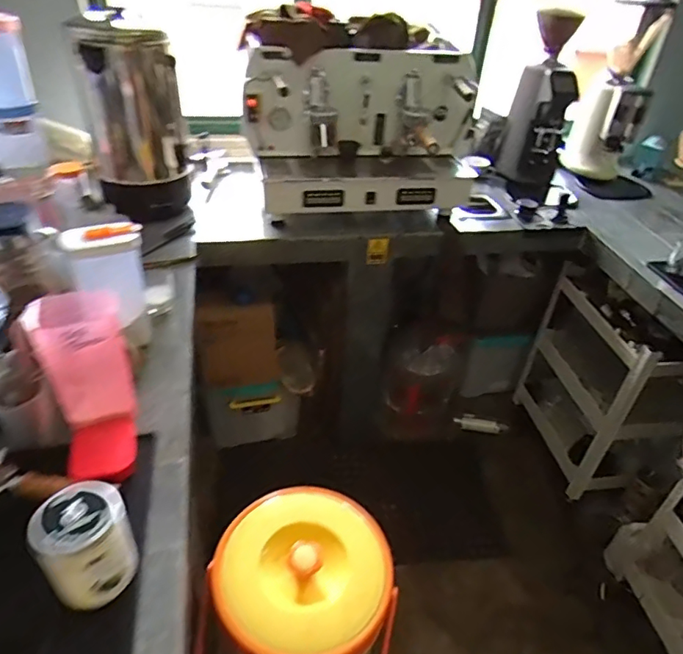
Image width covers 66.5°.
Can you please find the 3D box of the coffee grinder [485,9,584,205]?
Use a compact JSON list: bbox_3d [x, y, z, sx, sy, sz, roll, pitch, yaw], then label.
[{"bbox_3d":[0.633,-0.689,1.700,0.223,0.540,0.284,15,38,13],"label":"coffee grinder"}]

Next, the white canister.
[{"bbox_3d":[-0.317,0.270,0.650,0.092,0.120,0.098,3,37,-2],"label":"white canister"}]

